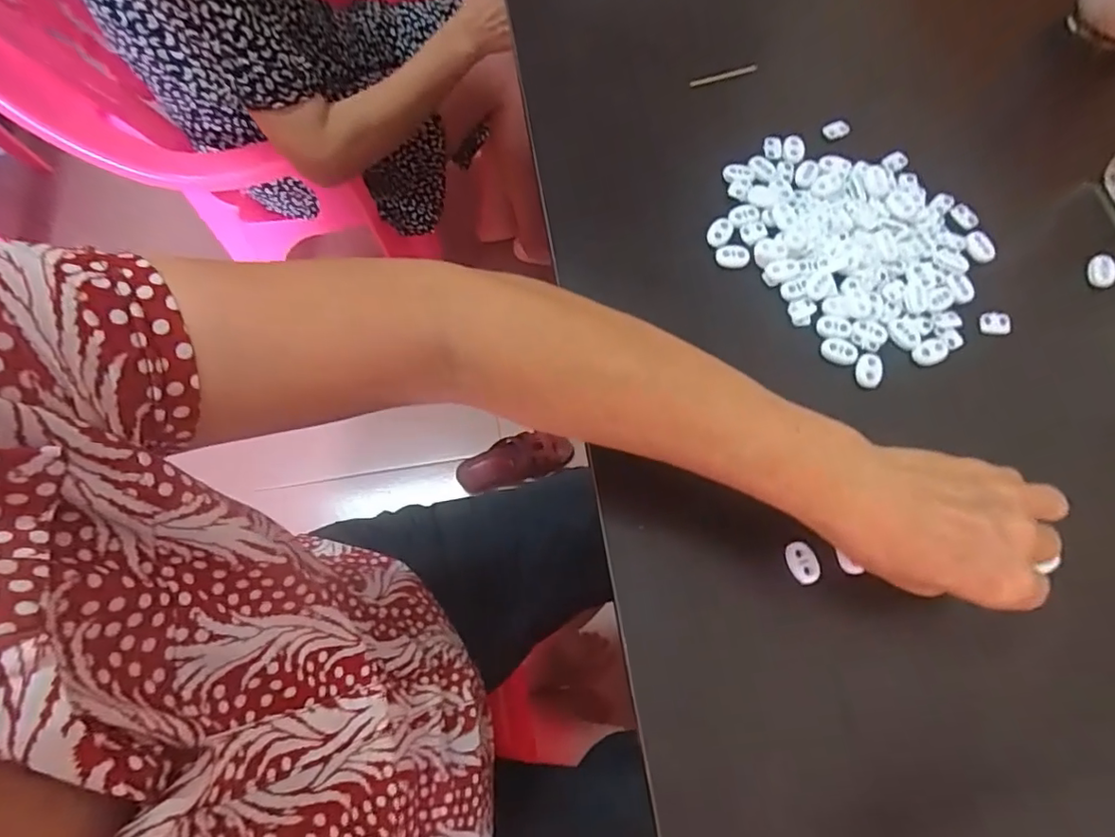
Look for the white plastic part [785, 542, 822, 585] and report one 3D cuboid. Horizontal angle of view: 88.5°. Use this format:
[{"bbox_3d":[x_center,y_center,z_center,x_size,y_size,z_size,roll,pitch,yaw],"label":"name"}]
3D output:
[{"bbox_3d":[0.140,0.082,0.325,0.017,0.004,0.023,-14,71,-4],"label":"white plastic part"}]

